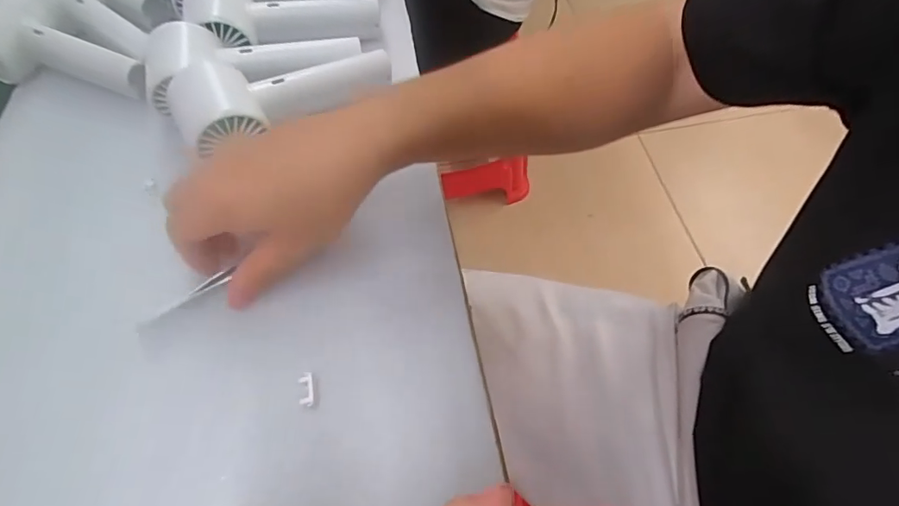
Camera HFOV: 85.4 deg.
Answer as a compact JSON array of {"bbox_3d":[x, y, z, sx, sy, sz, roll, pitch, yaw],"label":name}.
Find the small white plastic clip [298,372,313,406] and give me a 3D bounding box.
[{"bbox_3d":[-0.081,0.077,0.276,0.009,0.006,0.020,-7,58,-2],"label":"small white plastic clip"}]

